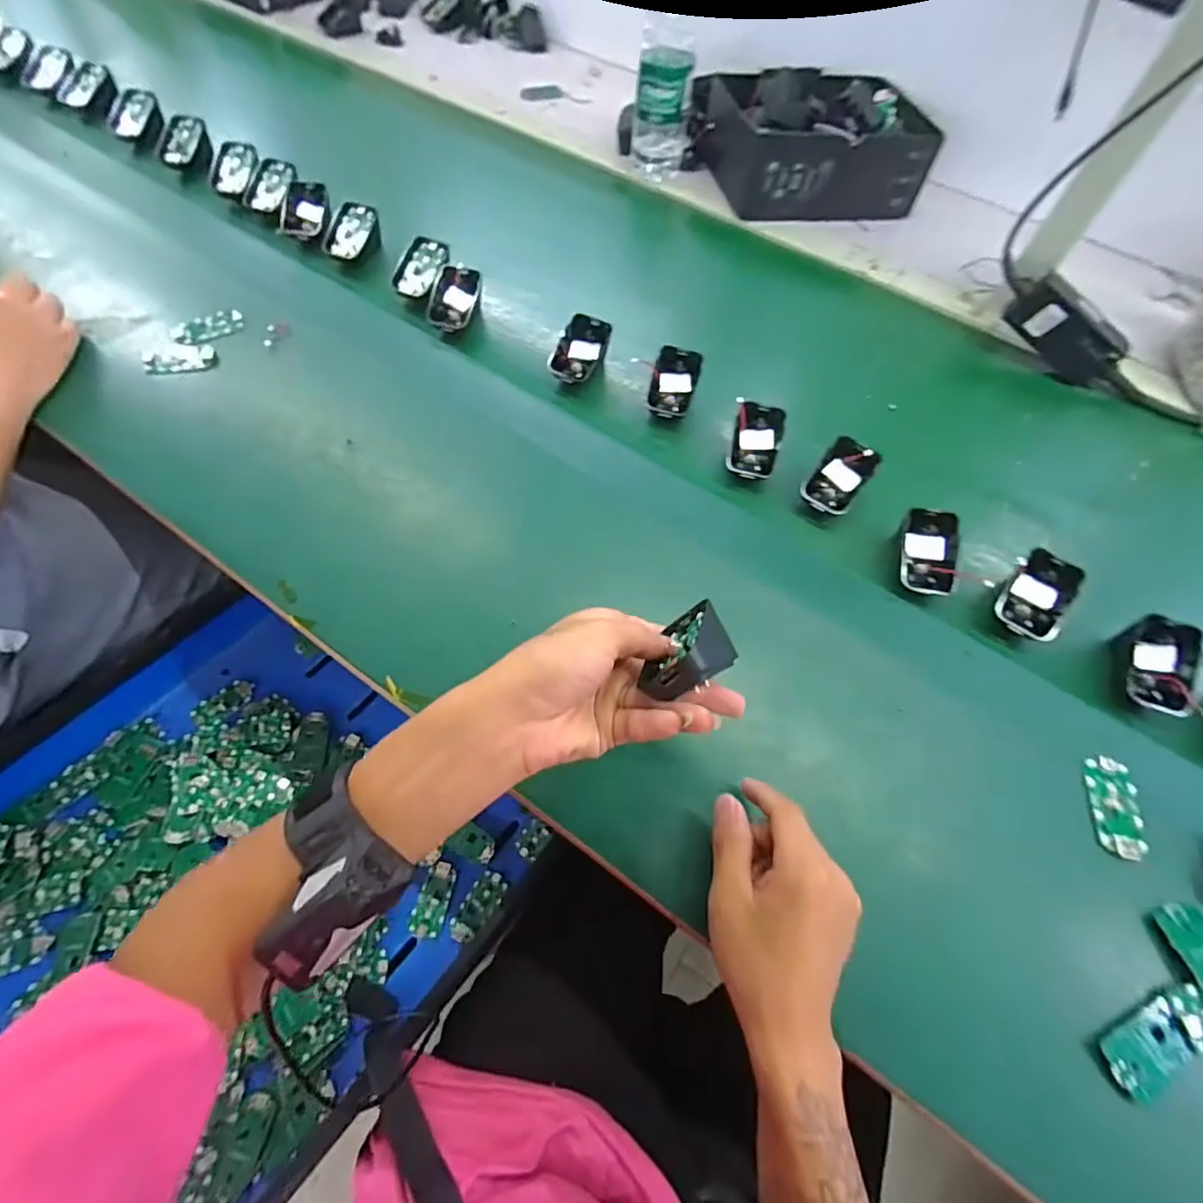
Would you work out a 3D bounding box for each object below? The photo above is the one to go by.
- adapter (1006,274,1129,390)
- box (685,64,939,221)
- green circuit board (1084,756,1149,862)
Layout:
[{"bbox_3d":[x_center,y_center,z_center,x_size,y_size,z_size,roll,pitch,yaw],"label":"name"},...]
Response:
[{"bbox_3d":[0.477,-0.276,0.582,0.115,0.056,0.034,38,66,-10],"label":"adapter"},{"bbox_3d":[0.270,-0.600,0.728,0.270,0.085,0.232,-3,62,-2],"label":"box"},{"bbox_3d":[0.350,0.139,0.385,0.033,0.004,0.065,13,63,6],"label":"green circuit board"}]

